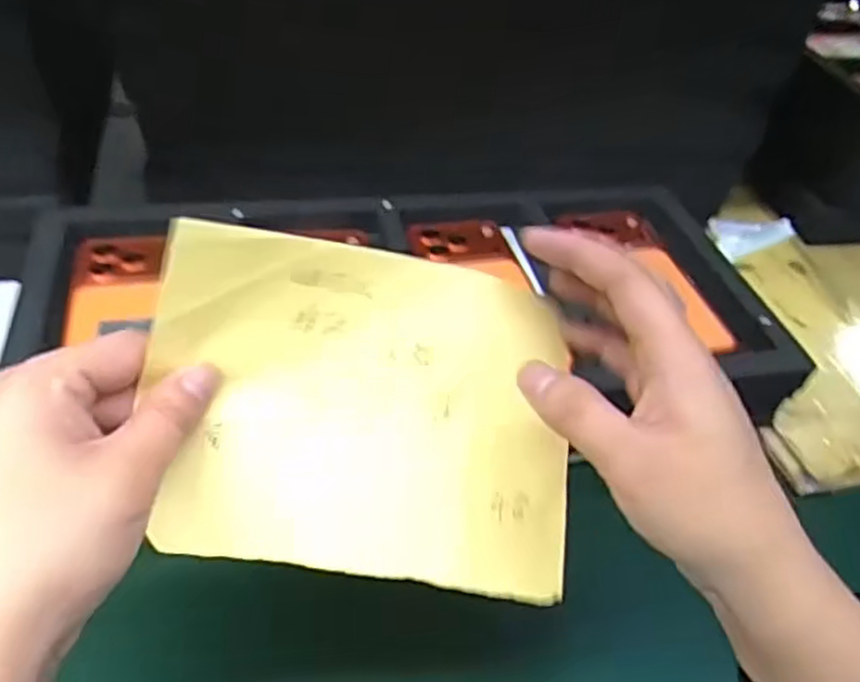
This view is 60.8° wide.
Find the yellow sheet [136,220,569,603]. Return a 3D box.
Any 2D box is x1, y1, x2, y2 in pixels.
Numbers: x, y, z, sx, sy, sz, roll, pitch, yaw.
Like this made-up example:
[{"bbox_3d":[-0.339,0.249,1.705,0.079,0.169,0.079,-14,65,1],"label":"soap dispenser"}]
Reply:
[{"bbox_3d":[-0.019,0.029,0.290,0.175,0.025,0.123,11,84,-20],"label":"yellow sheet"}]

